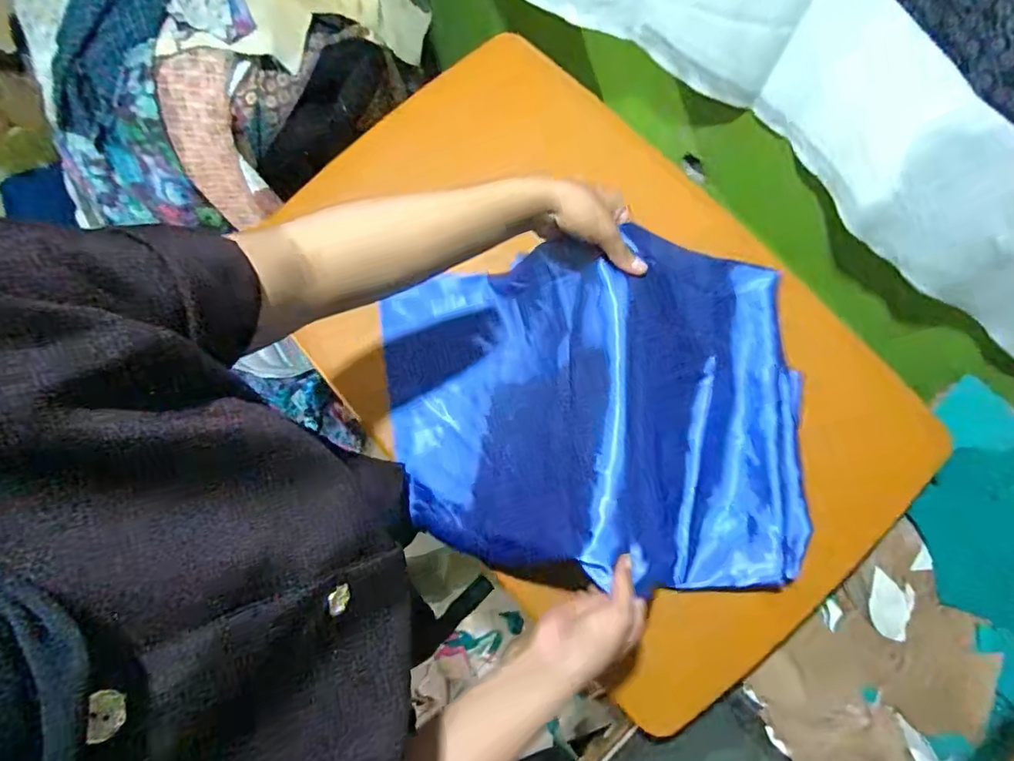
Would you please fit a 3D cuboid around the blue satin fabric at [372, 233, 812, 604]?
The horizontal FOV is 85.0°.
[{"bbox_3d":[0.086,0.035,0.558,0.436,0.170,0.316,2,79,1],"label":"blue satin fabric"}]

